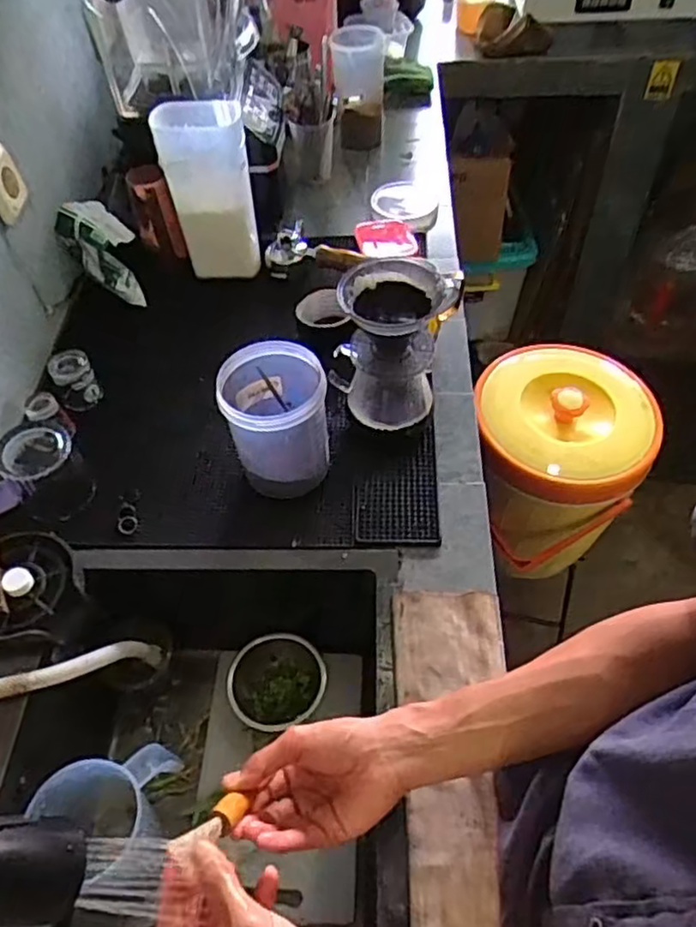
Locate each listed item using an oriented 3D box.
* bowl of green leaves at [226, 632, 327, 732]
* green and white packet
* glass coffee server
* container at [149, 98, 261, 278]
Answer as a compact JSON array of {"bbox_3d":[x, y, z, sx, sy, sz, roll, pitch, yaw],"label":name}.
[{"bbox_3d":[-0.089,0.273,0.828,0.119,0.045,0.119,15,65,-8],"label":"bowl of green leaves"},{"bbox_3d":[-0.358,-0.310,0.973,0.103,0.119,0.072,7,53,8],"label":"green and white packet"},{"bbox_3d":[0.054,-0.135,0.761,0.125,0.174,0.099,-10,53,-5],"label":"glass coffee server"},{"bbox_3d":[-0.194,-0.378,0.955,0.115,0.241,0.094,-10,53,-5],"label":"container"}]

